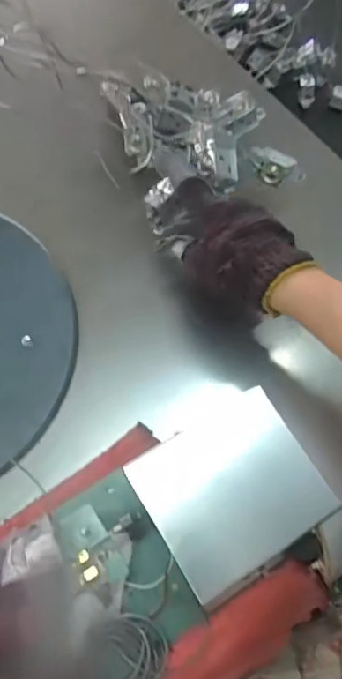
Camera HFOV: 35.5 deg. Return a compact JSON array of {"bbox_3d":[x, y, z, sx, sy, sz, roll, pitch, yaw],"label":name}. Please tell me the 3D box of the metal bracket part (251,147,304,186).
[{"bbox_3d":[0.109,-0.171,0.537,0.065,0.023,0.033,8,65,-28],"label":"metal bracket part"}]

